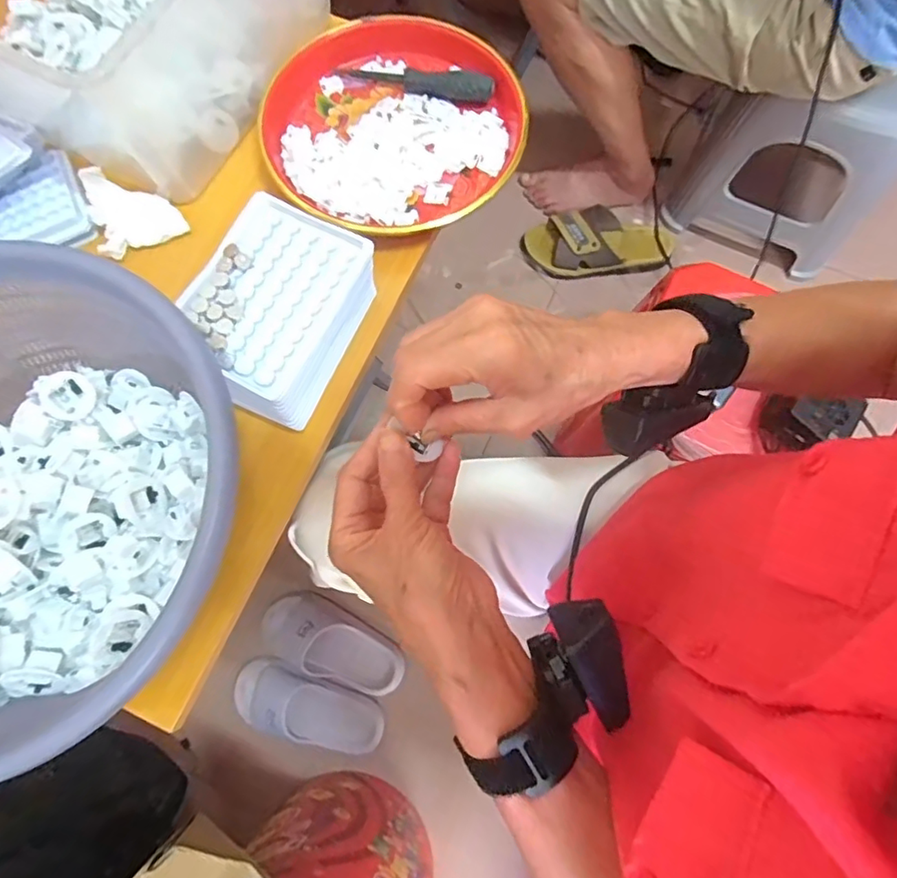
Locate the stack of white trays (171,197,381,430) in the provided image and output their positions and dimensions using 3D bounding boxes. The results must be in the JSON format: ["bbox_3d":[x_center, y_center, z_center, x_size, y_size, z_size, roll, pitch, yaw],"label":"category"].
[{"bbox_3d":[-0.120,-0.088,0.398,0.107,0.067,0.138,27,77,7],"label":"stack of white trays"}]

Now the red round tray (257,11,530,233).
[{"bbox_3d":[-0.047,-0.267,0.467,0.205,0.028,0.205,0,75,0],"label":"red round tray"}]

